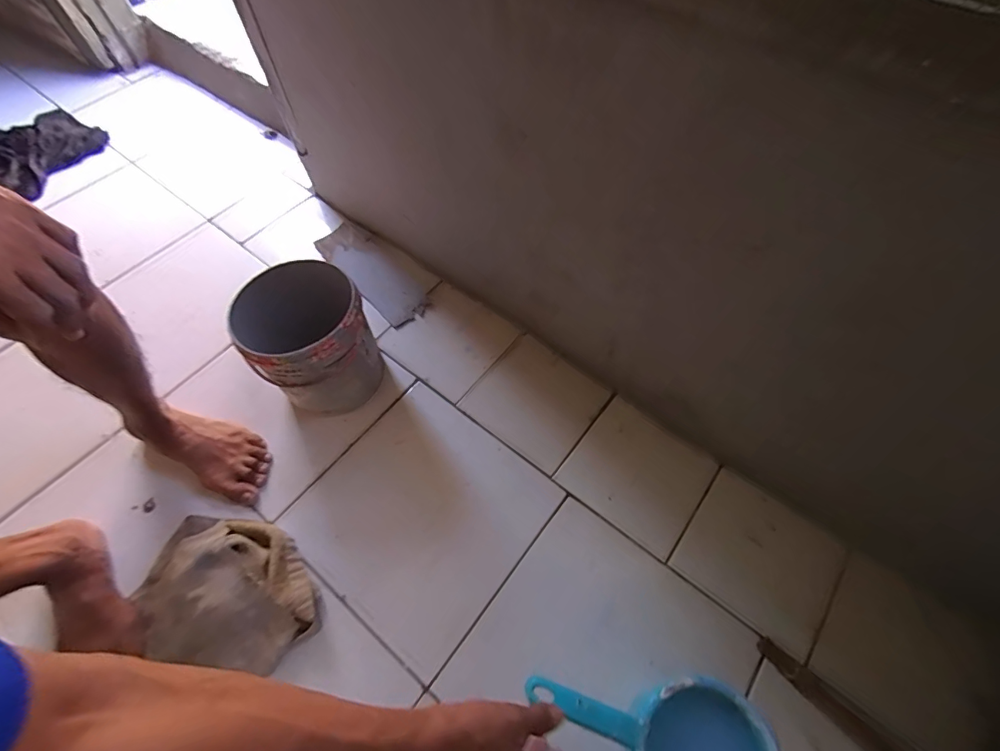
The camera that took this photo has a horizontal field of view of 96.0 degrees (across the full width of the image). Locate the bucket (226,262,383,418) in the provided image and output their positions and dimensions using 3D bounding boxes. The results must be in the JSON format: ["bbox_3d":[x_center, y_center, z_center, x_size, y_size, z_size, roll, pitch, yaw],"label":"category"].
[{"bbox_3d":[-0.283,-0.045,0.710,0.163,0.205,0.149,-1,61,1],"label":"bucket"}]

